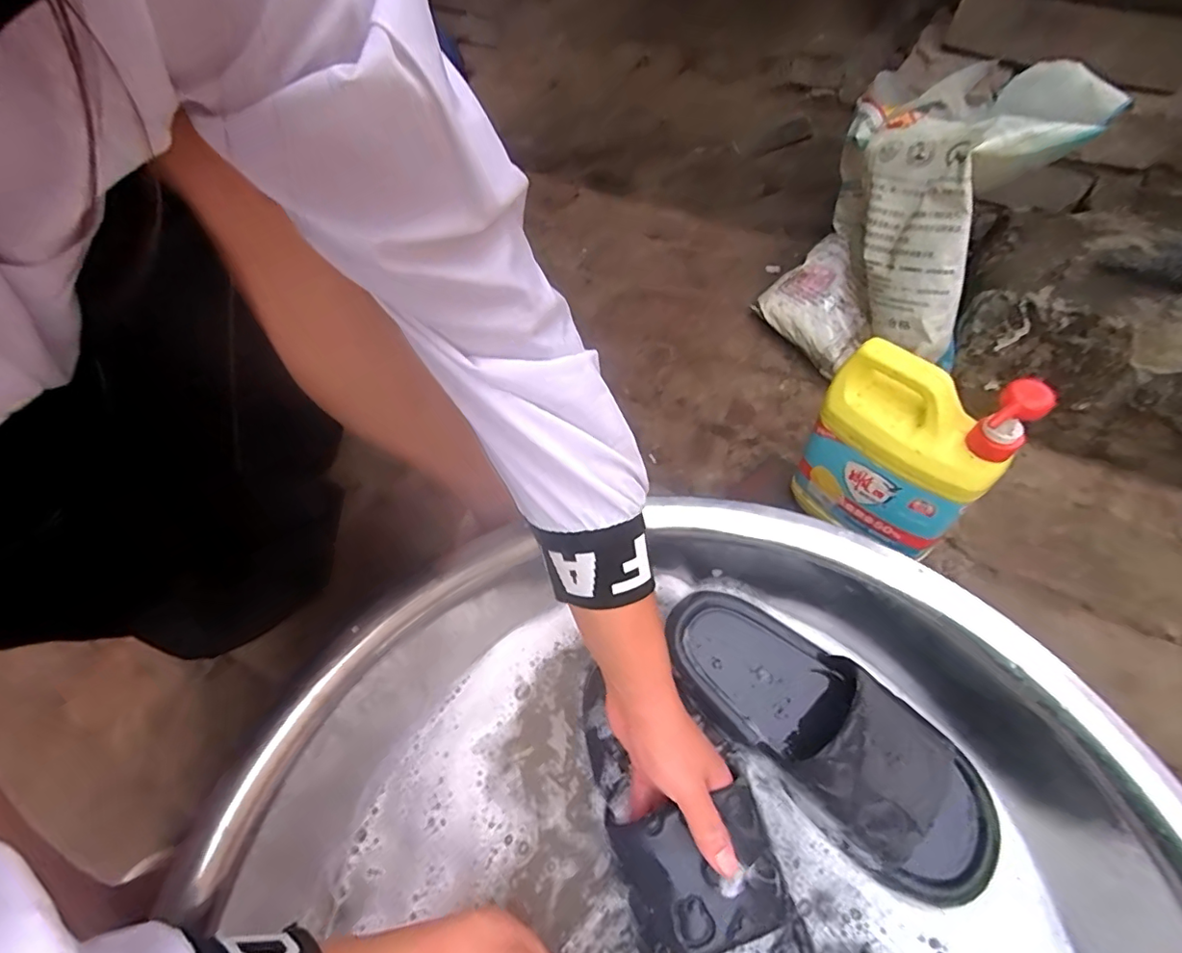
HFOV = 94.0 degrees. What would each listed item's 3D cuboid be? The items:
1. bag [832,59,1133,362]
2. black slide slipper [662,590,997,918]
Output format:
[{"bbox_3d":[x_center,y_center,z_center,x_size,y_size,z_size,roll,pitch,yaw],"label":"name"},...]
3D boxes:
[{"bbox_3d":[0.384,-0.312,0.602,0.156,0.229,0.319,1,53,6],"label":"bag"},{"bbox_3d":[0.171,0.180,0.408,0.100,0.077,0.262,-39,59,-22],"label":"black slide slipper"}]

